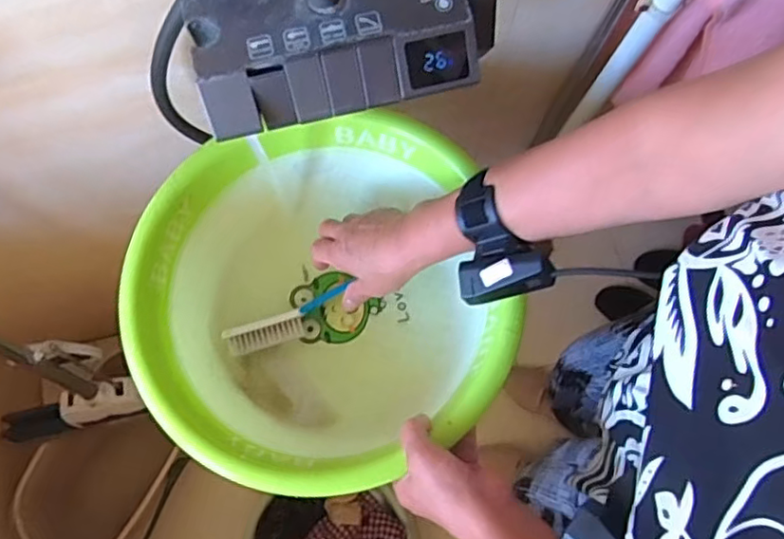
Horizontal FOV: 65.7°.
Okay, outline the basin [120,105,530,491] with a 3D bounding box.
[{"bbox_3d":[-0.069,0.038,0.591,0.317,0.135,0.315,0,76,0],"label":"basin"}]

